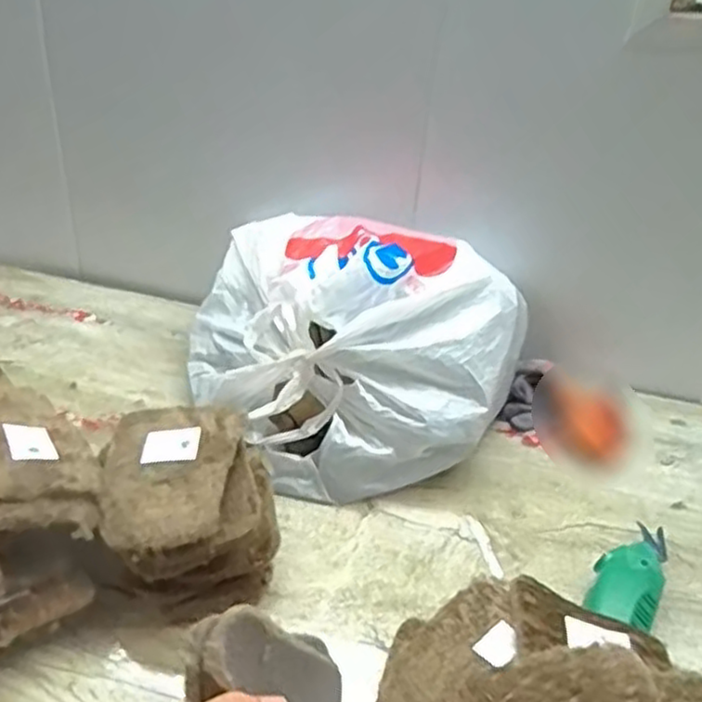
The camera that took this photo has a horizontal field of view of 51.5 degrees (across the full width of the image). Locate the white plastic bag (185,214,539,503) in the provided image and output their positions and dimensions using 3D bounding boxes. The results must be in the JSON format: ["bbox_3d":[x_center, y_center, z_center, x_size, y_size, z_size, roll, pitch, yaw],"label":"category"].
[{"bbox_3d":[-0.004,-0.029,0.703,0.275,0.173,0.306,-12,37,-25],"label":"white plastic bag"}]

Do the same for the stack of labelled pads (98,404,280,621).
[{"bbox_3d":[-0.119,0.115,0.541,0.123,0.099,0.134,-2,34,-12],"label":"stack of labelled pads"}]

